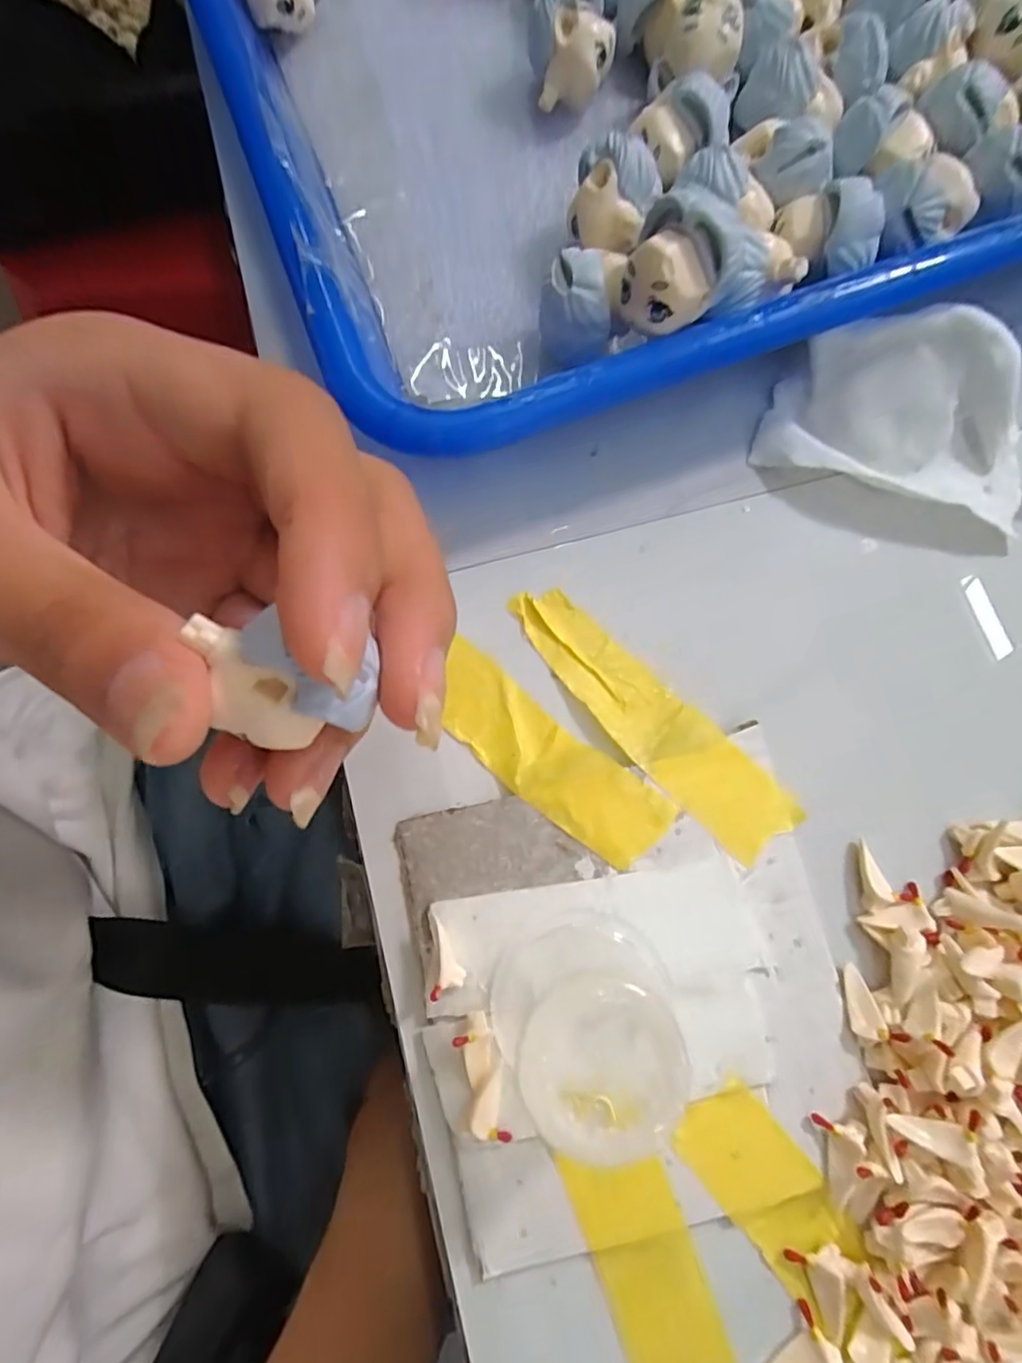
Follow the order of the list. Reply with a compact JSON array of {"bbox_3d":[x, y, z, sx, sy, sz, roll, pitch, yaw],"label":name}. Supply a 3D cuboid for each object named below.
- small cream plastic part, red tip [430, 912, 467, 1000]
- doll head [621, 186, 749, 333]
[{"bbox_3d":[-0.013,0.059,0.130,0.007,0.007,0.017,-1,77,-1],"label":"small cream plastic part, red tip"},{"bbox_3d":[0.037,-0.091,0.132,0.022,0.019,0.019,26,78,6],"label":"doll head"}]

